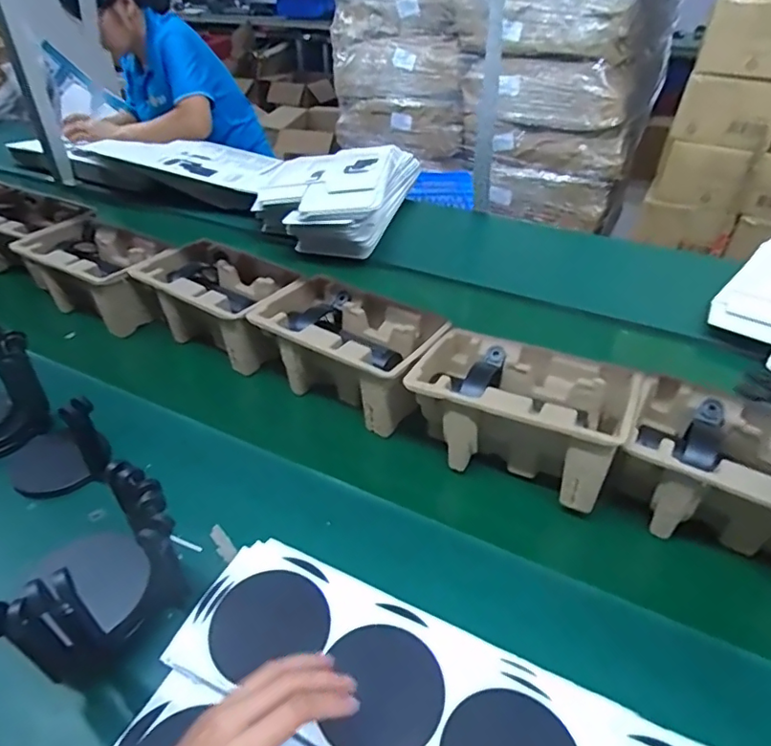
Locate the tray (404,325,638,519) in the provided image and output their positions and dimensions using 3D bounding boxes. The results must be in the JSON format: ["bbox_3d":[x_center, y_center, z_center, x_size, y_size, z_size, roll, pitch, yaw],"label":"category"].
[{"bbox_3d":[0.147,0.040,0.608,0.226,0.104,0.139,18,40,19],"label":"tray"}]

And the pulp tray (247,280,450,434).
[{"bbox_3d":[-0.049,-0.020,0.707,0.230,0.118,0.141,21,41,22],"label":"pulp tray"}]

